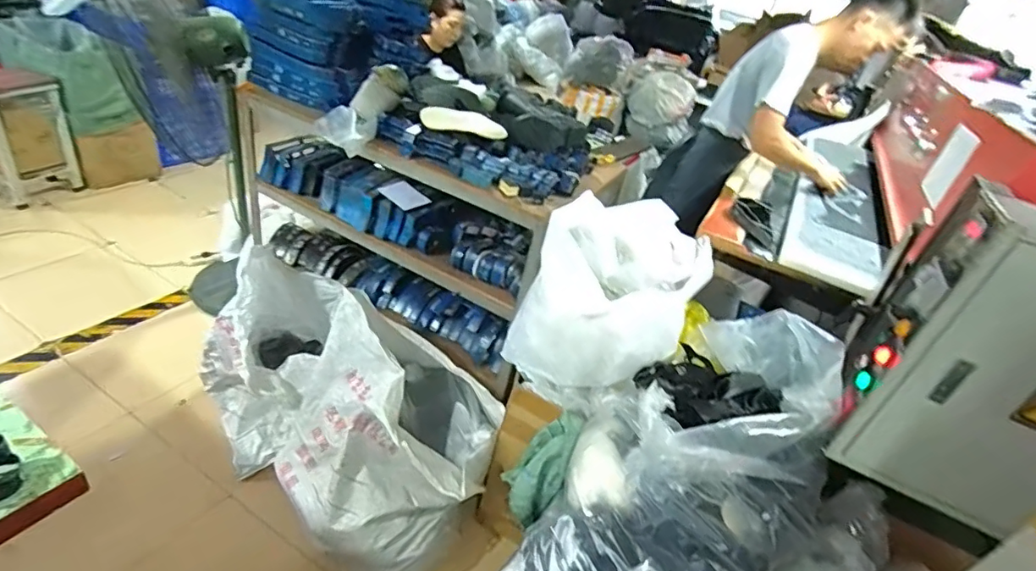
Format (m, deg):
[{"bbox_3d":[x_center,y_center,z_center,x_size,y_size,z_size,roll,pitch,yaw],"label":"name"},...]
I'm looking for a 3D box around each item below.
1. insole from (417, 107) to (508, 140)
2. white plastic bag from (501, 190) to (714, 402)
[{"bbox_3d":[-0.144,-0.457,1.468,0.261,0.075,0.024,-1,-4,-35],"label":"insole"},{"bbox_3d":[0.244,0.017,1.354,0.388,0.423,0.435,21,37,20],"label":"white plastic bag"}]

